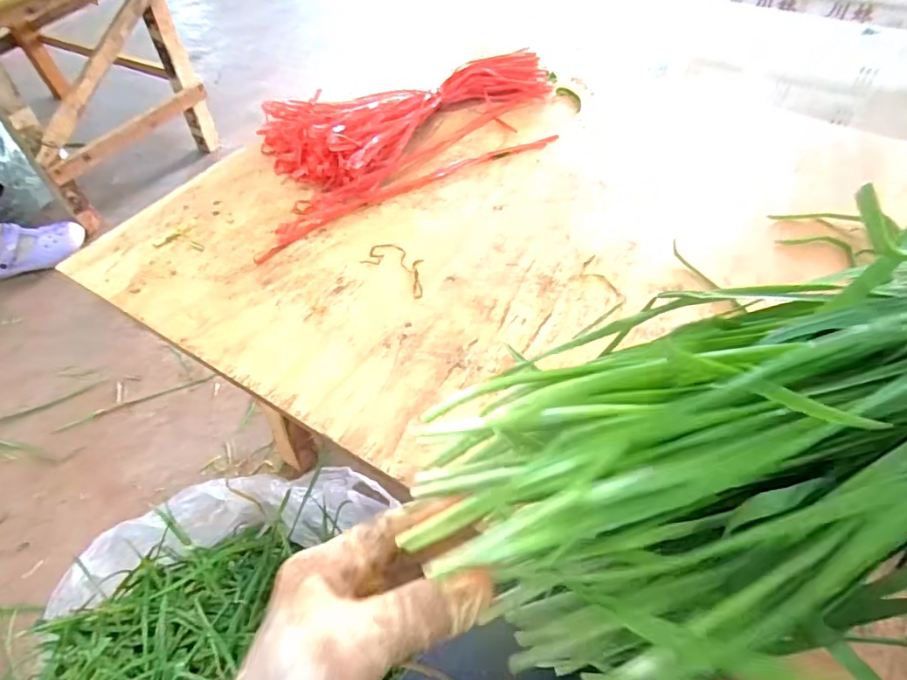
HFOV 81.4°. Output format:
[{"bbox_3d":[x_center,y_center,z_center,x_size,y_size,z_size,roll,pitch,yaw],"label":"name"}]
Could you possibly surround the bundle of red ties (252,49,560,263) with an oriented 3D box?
[{"bbox_3d":[-0.036,-0.235,0.569,0.414,0.054,0.170,-28,55,-20],"label":"bundle of red ties"}]

